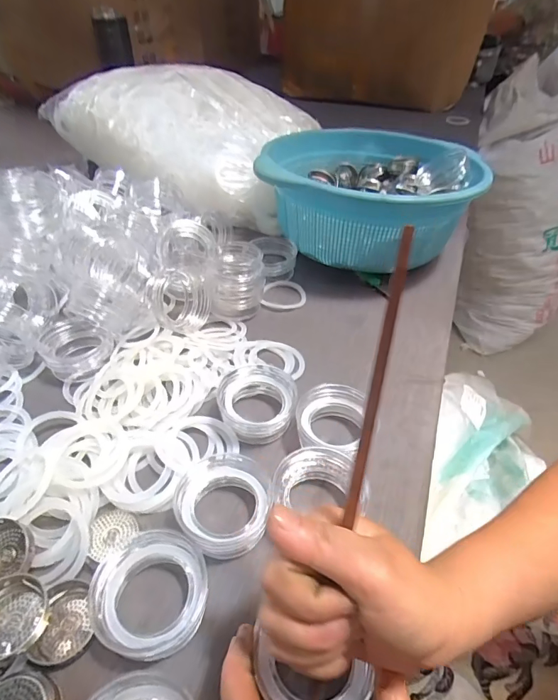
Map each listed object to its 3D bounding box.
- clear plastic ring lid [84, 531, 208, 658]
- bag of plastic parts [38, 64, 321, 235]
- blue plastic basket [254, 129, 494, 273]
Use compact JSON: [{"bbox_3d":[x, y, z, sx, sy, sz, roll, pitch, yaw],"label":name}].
[{"bbox_3d":[-0.082,0.149,0.272,0.071,0.018,0.072,1,43,-1],"label":"clear plastic ring lid"},{"bbox_3d":[-0.180,-0.366,0.714,0.475,0.143,0.241,15,45,15],"label":"bag of plastic parts"},{"bbox_3d":[0.121,-0.214,0.585,0.265,0.107,0.278,13,44,12],"label":"blue plastic basket"}]

